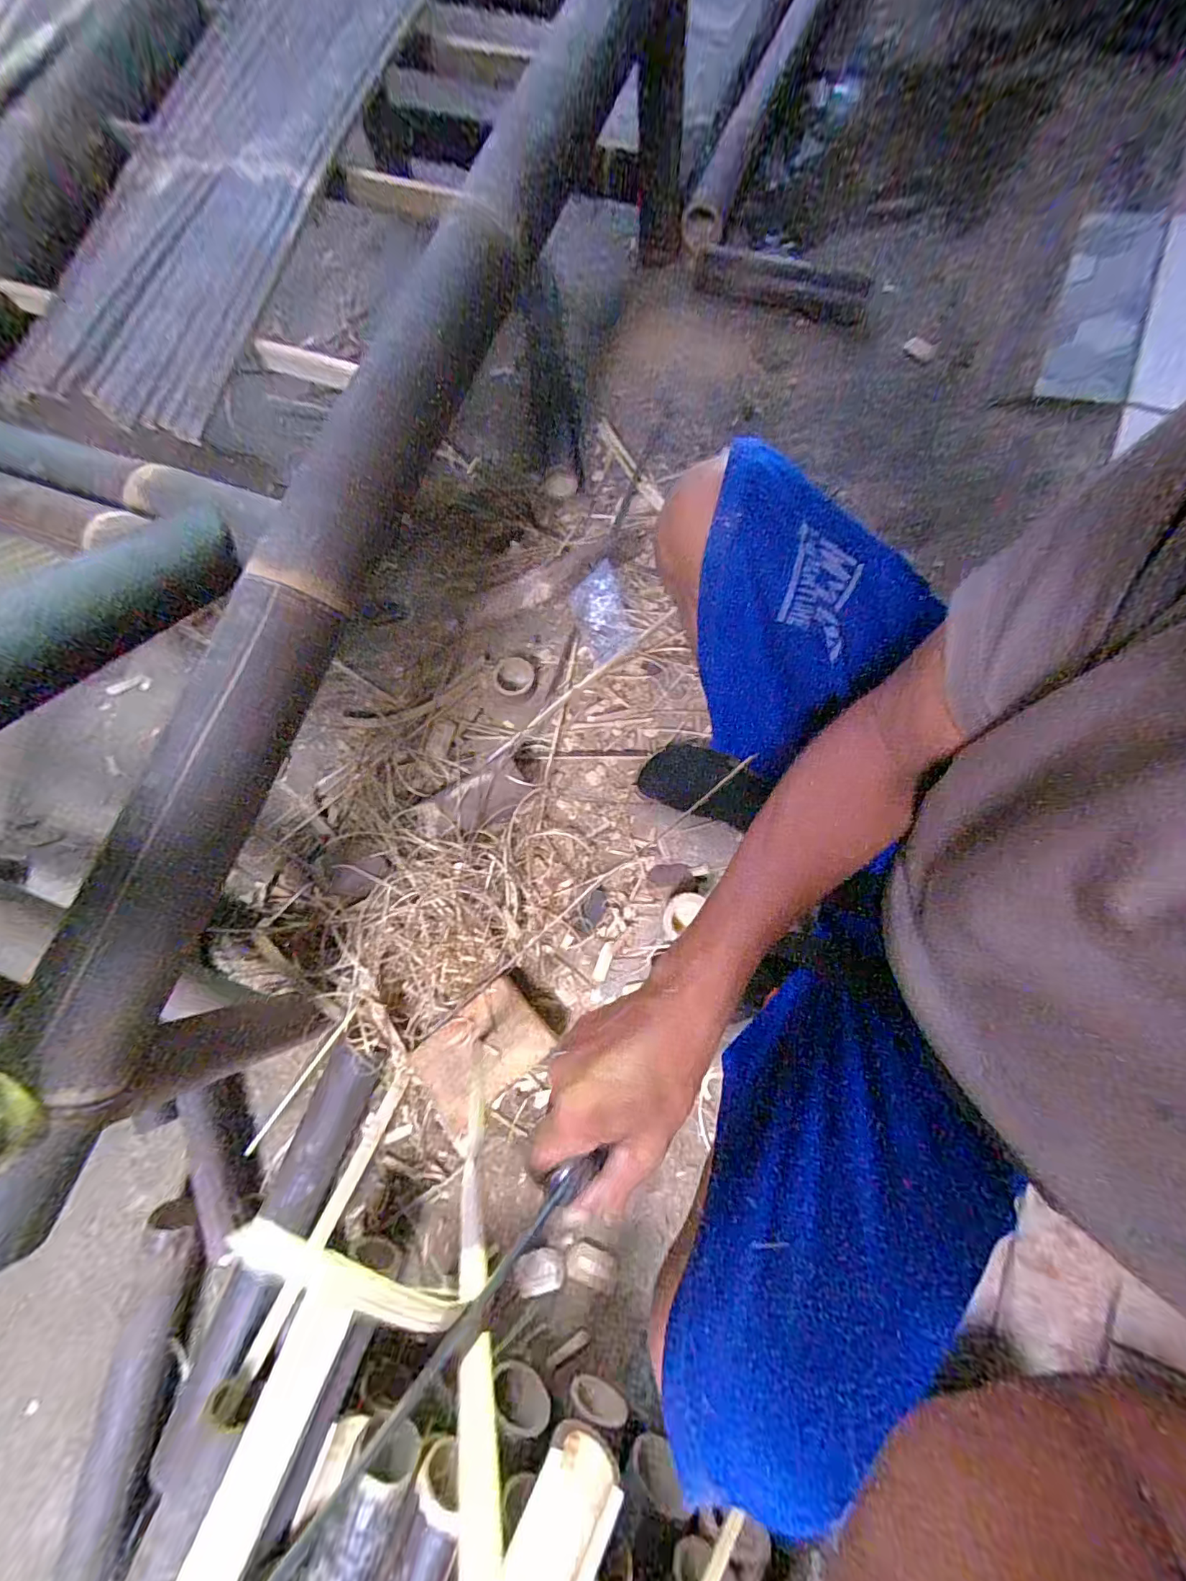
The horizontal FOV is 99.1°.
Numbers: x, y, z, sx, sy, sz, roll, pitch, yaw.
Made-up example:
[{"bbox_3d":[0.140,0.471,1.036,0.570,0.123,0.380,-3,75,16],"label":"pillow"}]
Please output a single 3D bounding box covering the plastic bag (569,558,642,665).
[{"bbox_3d":[0.017,-0.271,0.773,0.086,0.041,0.132,-26,79,-3],"label":"plastic bag"}]

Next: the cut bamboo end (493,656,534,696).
[{"bbox_3d":[-0.120,-0.171,0.761,0.055,0.018,0.062,29,81,8],"label":"cut bamboo end"}]

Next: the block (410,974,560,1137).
[{"bbox_3d":[-0.140,0.332,0.655,0.154,0.041,0.109,-40,80,-6],"label":"block"}]

